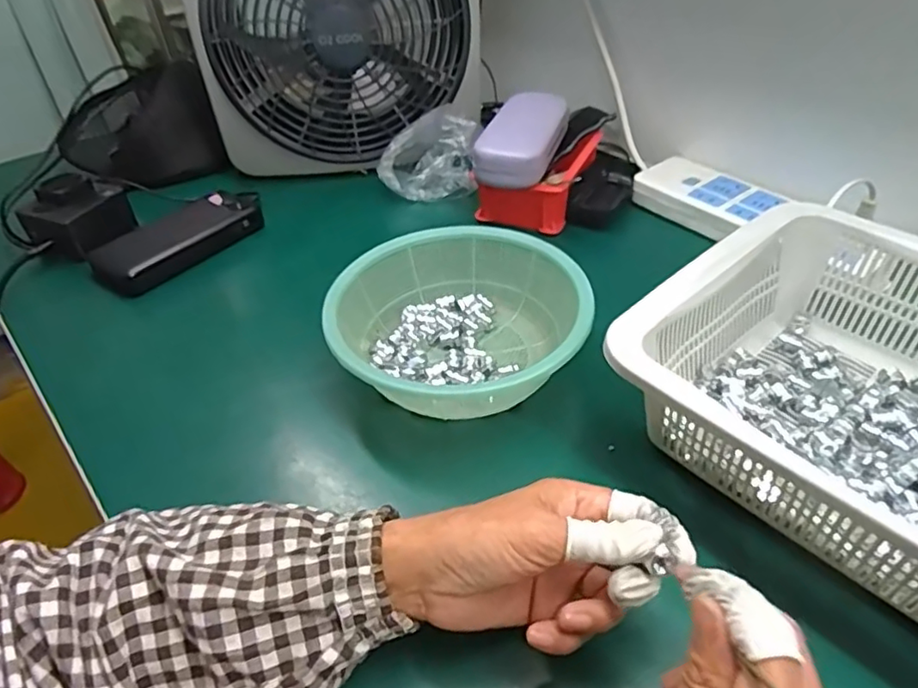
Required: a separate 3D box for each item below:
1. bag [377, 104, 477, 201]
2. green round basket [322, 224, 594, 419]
[{"bbox_3d":[-0.034,-0.209,0.661,0.104,0.086,0.086,-1,41,4],"label":"bag"},{"bbox_3d":[0.002,-0.012,0.456,0.182,0.064,0.174,-2,41,2],"label":"green round basket"}]

